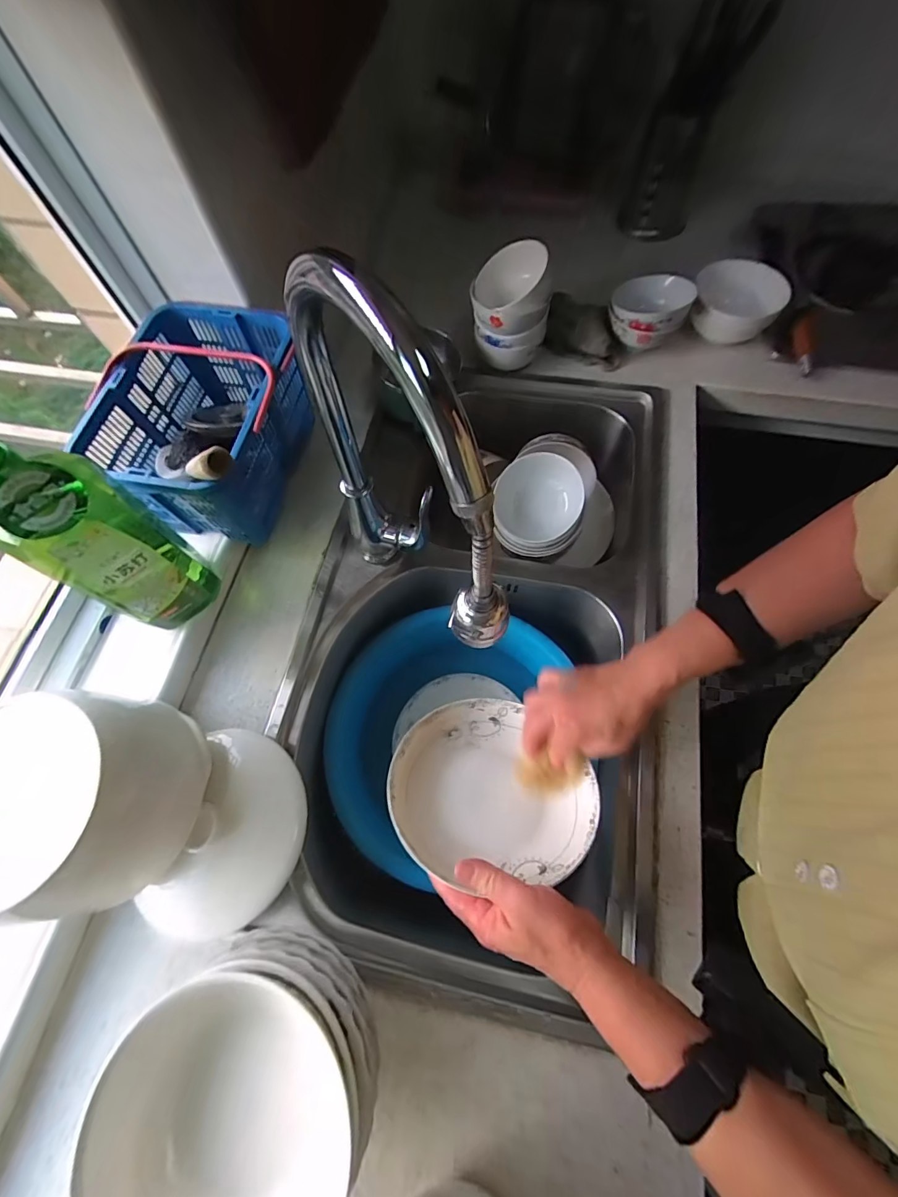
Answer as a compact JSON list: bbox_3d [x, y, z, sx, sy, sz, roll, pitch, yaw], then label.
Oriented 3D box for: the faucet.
[{"bbox_3d":[-0.036,-0.062,0.384,0.059,0.388,0.211,-30,70,-9],"label":"faucet"}]

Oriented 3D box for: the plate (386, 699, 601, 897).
[{"bbox_3d":[0.034,0.189,0.436,0.179,0.032,0.191,4,38,-3],"label":"plate"}]

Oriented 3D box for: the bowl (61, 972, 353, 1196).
[{"bbox_3d":[-0.147,0.345,0.285,0.159,0.065,0.161,-1,68,2],"label":"bowl"}]

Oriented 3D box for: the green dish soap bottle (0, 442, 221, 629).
[{"bbox_3d":[-0.318,-0.058,0.397,0.074,0.273,0.086,36,74,15],"label":"green dish soap bottle"}]

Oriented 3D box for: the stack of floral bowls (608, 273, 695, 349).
[{"bbox_3d":[0.302,-0.433,0.682,0.107,0.075,0.115,21,70,11],"label":"stack of floral bowls"}]

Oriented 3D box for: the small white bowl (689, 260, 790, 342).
[{"bbox_3d":[0.445,-0.460,0.692,0.123,0.066,0.151,21,70,11],"label":"small white bowl"}]

